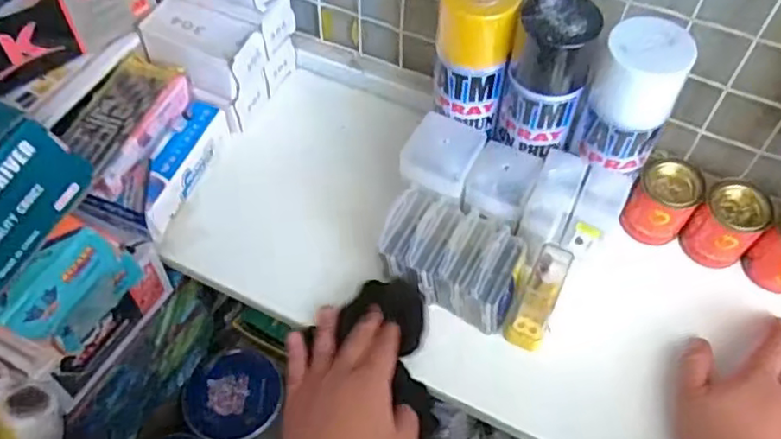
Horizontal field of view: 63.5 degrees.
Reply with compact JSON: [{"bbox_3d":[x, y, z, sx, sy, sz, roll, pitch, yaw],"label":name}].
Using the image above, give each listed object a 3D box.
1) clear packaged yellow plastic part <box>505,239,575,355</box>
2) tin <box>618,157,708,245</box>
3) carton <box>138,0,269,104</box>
[{"bbox_3d":[0.124,0.066,0.524,0.029,0.093,0.015,23,16,16],"label":"clear packaged yellow plastic part"},{"bbox_3d":[0.251,-0.013,0.581,0.051,0.065,0.054,38,61,24],"label":"tin"},{"bbox_3d":[-0.193,-0.172,0.646,0.110,0.057,0.065,21,56,14],"label":"carton"}]

